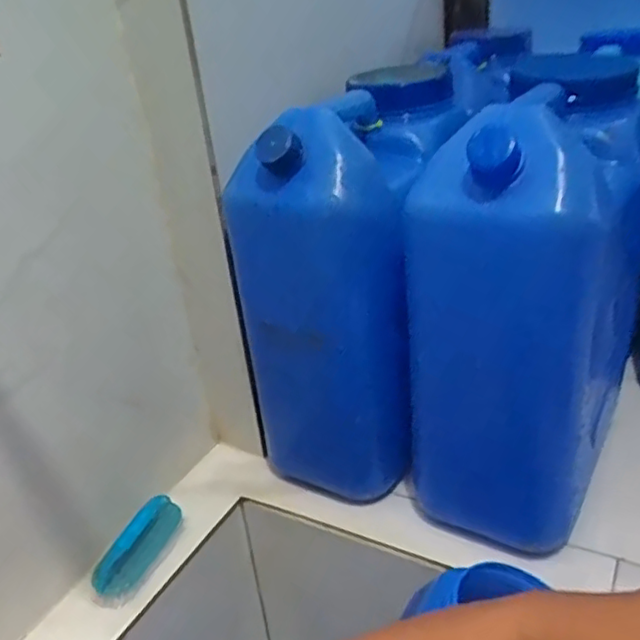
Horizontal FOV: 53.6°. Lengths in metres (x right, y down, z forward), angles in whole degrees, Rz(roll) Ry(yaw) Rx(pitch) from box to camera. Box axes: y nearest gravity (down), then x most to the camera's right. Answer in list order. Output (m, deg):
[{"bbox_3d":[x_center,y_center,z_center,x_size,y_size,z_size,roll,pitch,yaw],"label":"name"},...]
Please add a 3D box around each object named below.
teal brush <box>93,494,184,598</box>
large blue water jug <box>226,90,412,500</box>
[{"bbox_3d":[-0.191,0.236,0.672,0.034,0.034,0.119,8,32,24],"label":"teal brush"},{"bbox_3d":[0.076,-0.055,0.738,0.203,0.416,0.306,11,33,30],"label":"large blue water jug"}]

